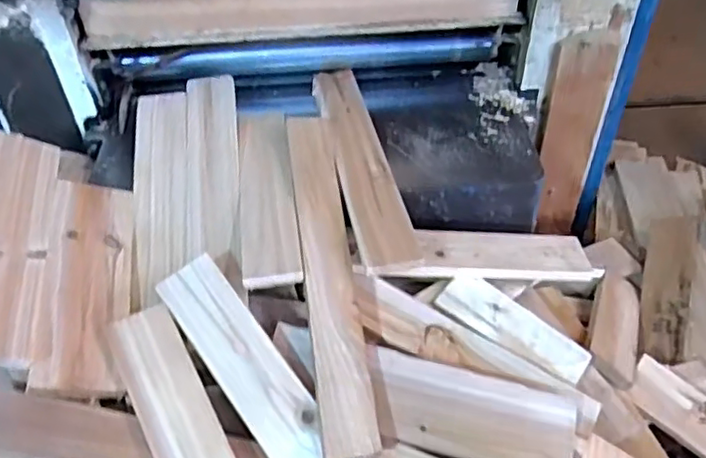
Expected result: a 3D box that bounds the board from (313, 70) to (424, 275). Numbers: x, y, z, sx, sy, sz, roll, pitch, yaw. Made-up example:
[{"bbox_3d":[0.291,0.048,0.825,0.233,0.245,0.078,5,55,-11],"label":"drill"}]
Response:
[{"bbox_3d":[0.008,-0.088,0.740,0.061,0.018,0.363,-9,46,-7],"label":"board"}]

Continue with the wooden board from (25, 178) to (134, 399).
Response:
[{"bbox_3d":[-0.258,0.048,0.610,0.078,0.012,0.237,12,46,-29],"label":"wooden board"}]

